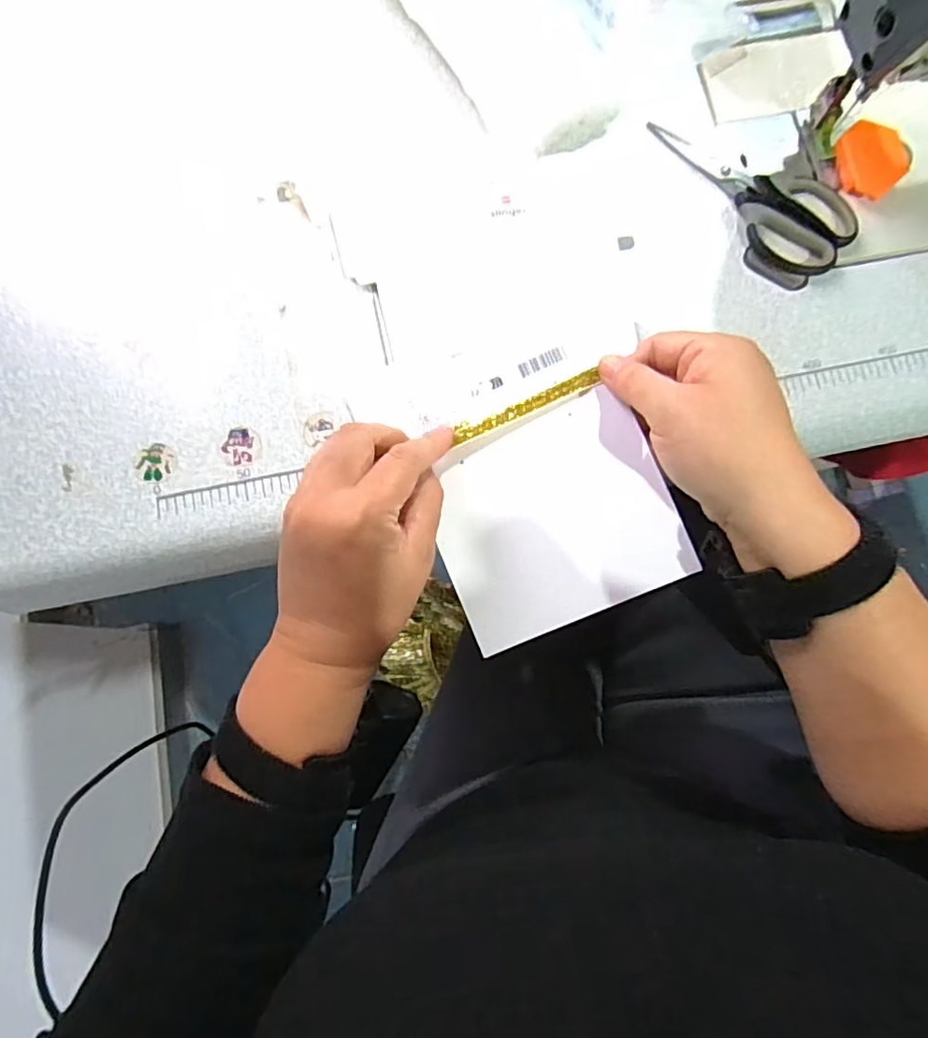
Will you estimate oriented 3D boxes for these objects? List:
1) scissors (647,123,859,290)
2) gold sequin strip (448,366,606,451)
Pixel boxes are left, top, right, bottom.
[{"bbox_3d":[0.195,-0.218,0.377,0.075,0.011,0.139,-28,81,-6],"label":"scissors"},{"bbox_3d":[0.034,-0.063,0.327,0.086,0.004,0.011,-23,80,5],"label":"gold sequin strip"}]

